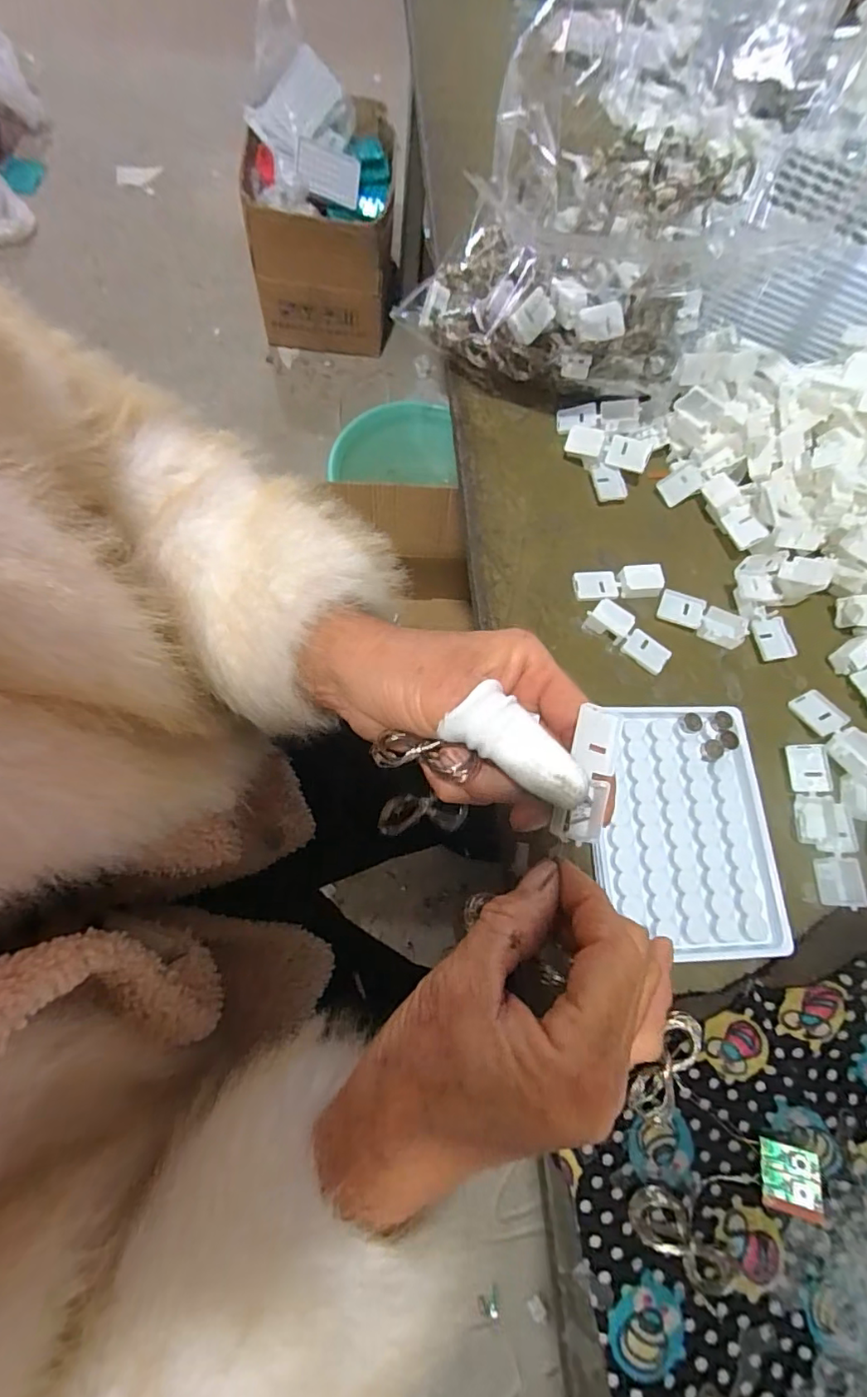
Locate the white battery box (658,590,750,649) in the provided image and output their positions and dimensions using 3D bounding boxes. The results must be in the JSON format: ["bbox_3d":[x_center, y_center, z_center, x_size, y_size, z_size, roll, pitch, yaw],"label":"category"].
[{"bbox_3d":[0.170,-0.051,0.339,0.055,0.007,0.020,23,72,5],"label":"white battery box"}]

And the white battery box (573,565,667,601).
[{"bbox_3d":[0.118,-0.074,0.340,0.054,0.011,0.020,-2,71,-4],"label":"white battery box"}]

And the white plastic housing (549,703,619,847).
[{"bbox_3d":[0.064,0.031,0.220,0.021,0.010,0.055,15,81,2],"label":"white plastic housing"}]

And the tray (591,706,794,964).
[{"bbox_3d":[0.135,0.069,0.291,0.096,0.015,0.129,-1,71,-3],"label":"tray"}]

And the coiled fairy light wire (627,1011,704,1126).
[{"bbox_3d":[0.111,0.175,0.255,0.022,0.006,0.050,36,73,9],"label":"coiled fairy light wire"}]

